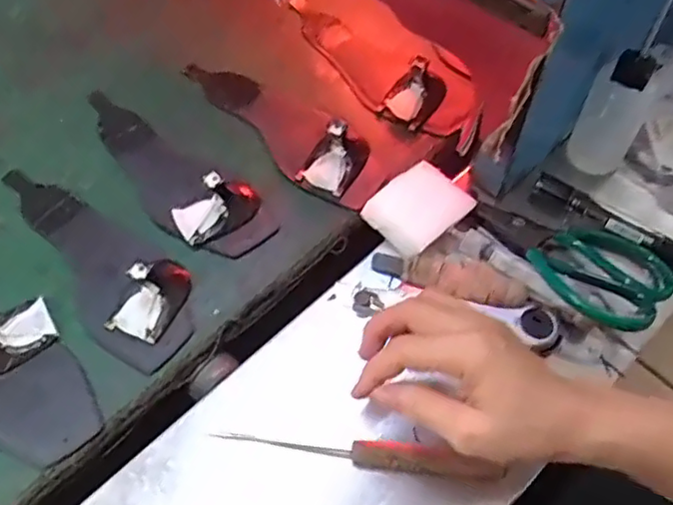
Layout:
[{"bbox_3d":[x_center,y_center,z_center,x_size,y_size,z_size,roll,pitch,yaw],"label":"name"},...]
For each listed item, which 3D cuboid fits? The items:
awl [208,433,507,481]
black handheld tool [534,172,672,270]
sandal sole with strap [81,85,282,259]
[{"bbox_3d":[0.016,0.134,0.435,0.188,0.018,0.017,5,60,7],"label":"awl"},{"bbox_3d":[0.222,-0.025,0.518,0.134,0.014,0.020,34,66,19],"label":"black handheld tool"},{"bbox_3d":[-0.163,-0.088,0.582,0.249,0.045,0.078,39,67,21],"label":"sandal sole with strap"}]

